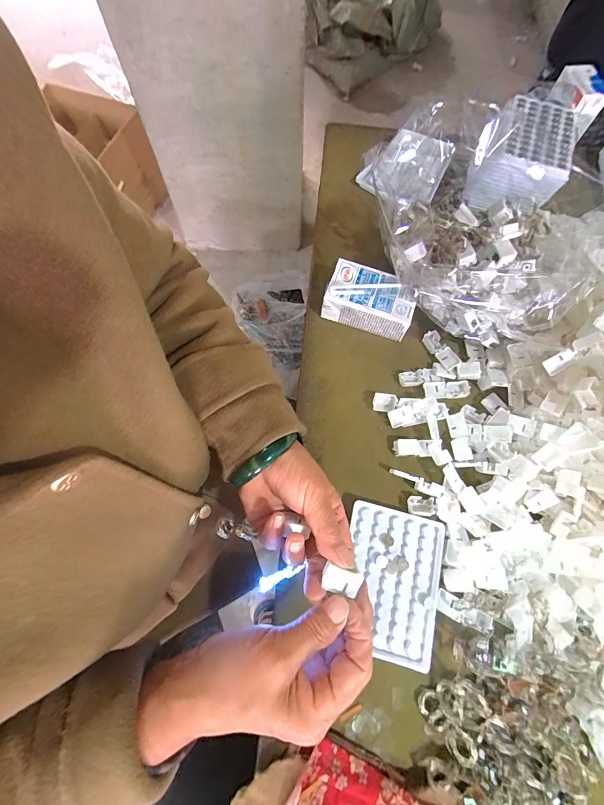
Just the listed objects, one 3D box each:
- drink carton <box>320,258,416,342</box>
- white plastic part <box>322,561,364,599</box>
[{"bbox_3d":[0.084,-0.126,0.423,0.104,0.041,0.059,21,71,7],"label":"drink carton"},{"bbox_3d":[0.028,0.127,0.242,0.027,0.005,0.018,20,71,6],"label":"white plastic part"}]

